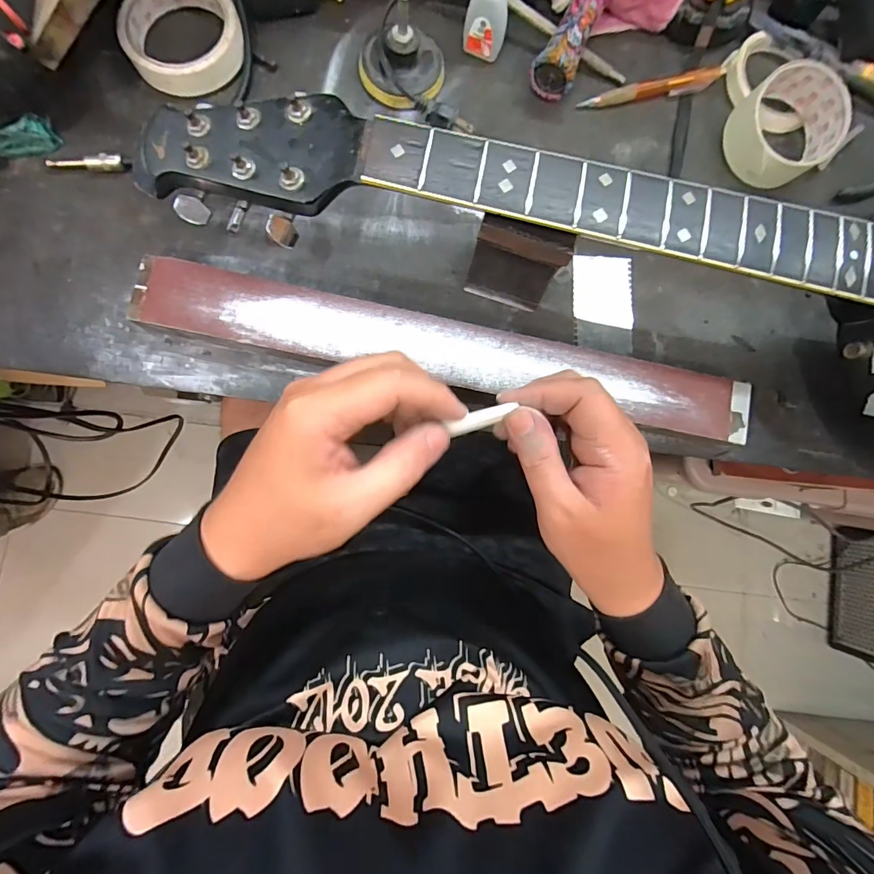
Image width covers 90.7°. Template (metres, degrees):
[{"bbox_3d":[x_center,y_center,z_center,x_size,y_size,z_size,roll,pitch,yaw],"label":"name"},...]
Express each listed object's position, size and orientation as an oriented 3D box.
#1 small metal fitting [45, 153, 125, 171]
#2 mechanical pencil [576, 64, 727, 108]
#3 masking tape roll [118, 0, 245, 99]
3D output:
[{"bbox_3d":[-0.277,-0.215,0.341,0.055,0.011,0.010,-7,86,-6],"label":"small metal fitting"},{"bbox_3d":[0.199,-0.316,0.390,0.143,0.011,0.018,-16,87,-6],"label":"mechanical pencil"},{"bbox_3d":[-0.208,-0.330,0.354,0.092,0.018,0.097,0,85,-5],"label":"masking tape roll"}]

